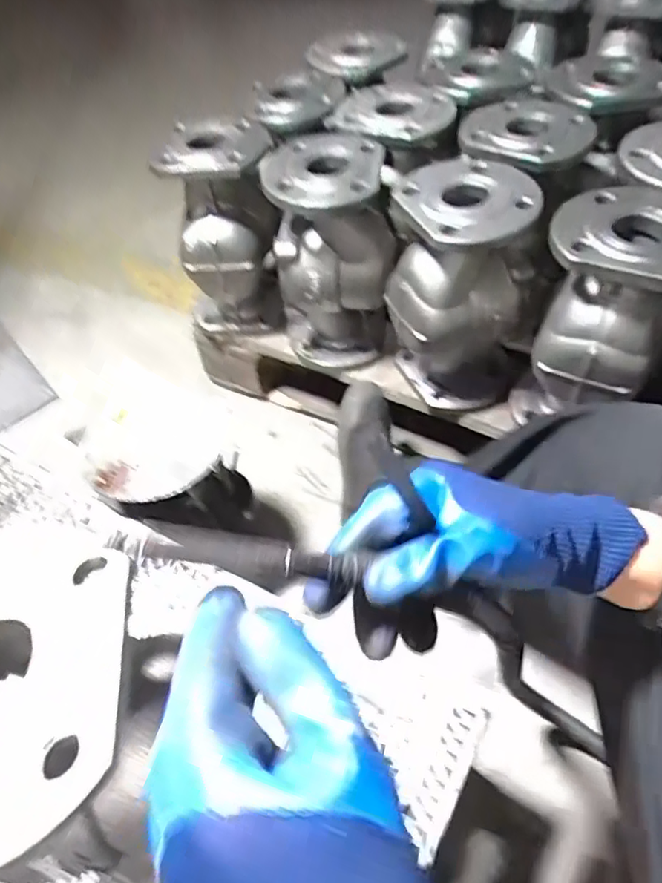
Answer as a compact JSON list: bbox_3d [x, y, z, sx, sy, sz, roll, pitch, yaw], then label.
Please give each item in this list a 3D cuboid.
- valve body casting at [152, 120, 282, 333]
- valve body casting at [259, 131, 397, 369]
[{"bbox_3d":[-0.155,-0.291,0.880,0.147,0.325,0.154,9,52,12],"label":"valve body casting"},{"bbox_3d":[0.005,-0.245,0.820,0.155,0.297,0.151,-8,51,-1],"label":"valve body casting"}]

